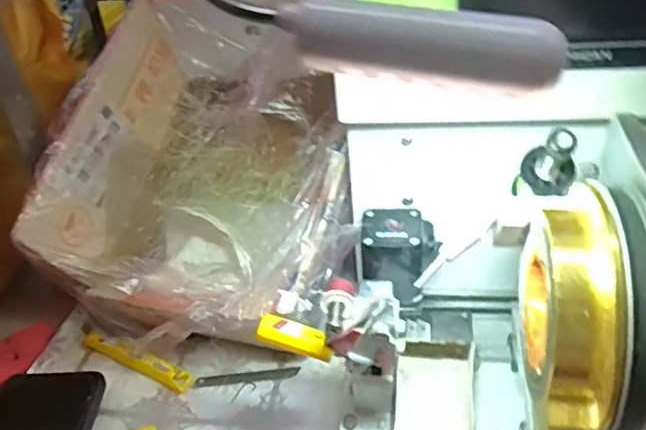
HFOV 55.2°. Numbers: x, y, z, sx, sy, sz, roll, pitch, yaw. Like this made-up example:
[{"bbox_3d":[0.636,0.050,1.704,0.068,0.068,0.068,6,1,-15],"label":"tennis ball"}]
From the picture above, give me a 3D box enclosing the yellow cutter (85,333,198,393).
[{"bbox_3d":[-0.146,0.112,0.482,0.105,0.012,0.016,15,42,26],"label":"yellow cutter"}]

